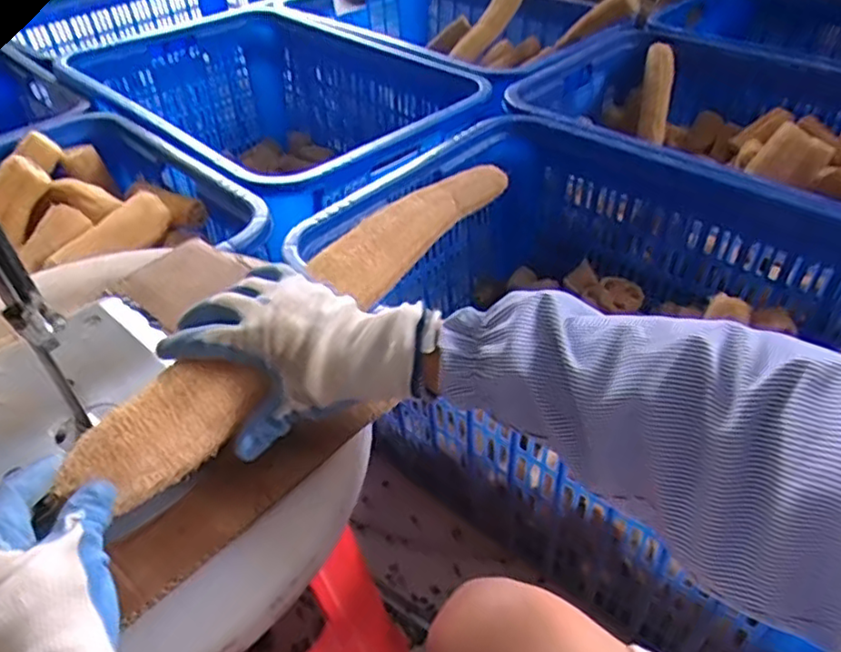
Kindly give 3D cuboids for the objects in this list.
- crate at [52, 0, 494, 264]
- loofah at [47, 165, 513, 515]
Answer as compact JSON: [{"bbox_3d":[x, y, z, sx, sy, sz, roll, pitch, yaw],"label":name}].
[{"bbox_3d":[-0.329,-0.421,1.472,0.629,0.332,0.937,-34,50,-31],"label":"crate"},{"bbox_3d":[-0.068,-0.033,0.551,0.062,0.052,0.497,23,46,26],"label":"loofah"}]

